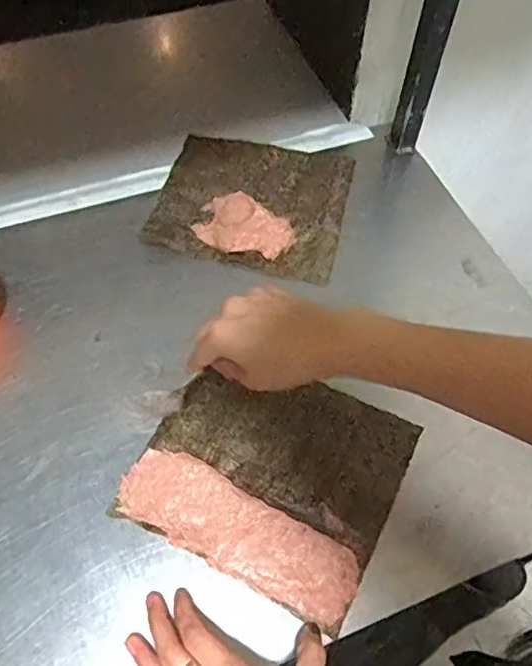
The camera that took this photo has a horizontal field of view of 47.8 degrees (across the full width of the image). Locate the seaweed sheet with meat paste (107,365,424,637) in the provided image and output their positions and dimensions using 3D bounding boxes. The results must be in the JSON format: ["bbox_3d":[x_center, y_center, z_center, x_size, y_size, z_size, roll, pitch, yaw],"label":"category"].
[{"bbox_3d":[0.004,0.110,0.492,0.196,0.017,0.178,23,59,13],"label":"seaweed sheet with meat paste"}]

